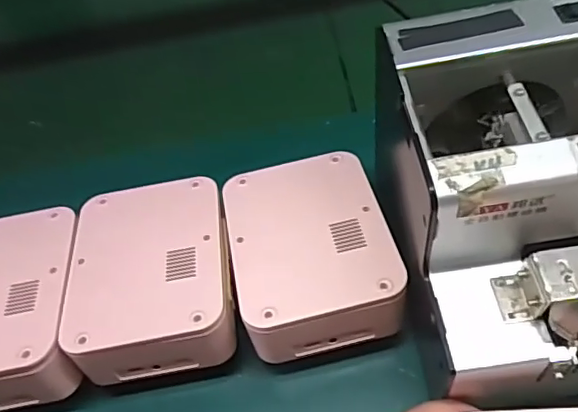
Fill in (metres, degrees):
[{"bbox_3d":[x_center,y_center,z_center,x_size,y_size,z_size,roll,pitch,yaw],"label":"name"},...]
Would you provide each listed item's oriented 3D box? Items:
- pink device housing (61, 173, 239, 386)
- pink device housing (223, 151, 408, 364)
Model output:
[{"bbox_3d":[-0.088,0.041,0.365,0.099,0.037,0.132,-11,51,1],"label":"pink device housing"},{"bbox_3d":[0.012,0.025,0.360,0.096,0.040,0.130,-11,51,-4],"label":"pink device housing"}]

